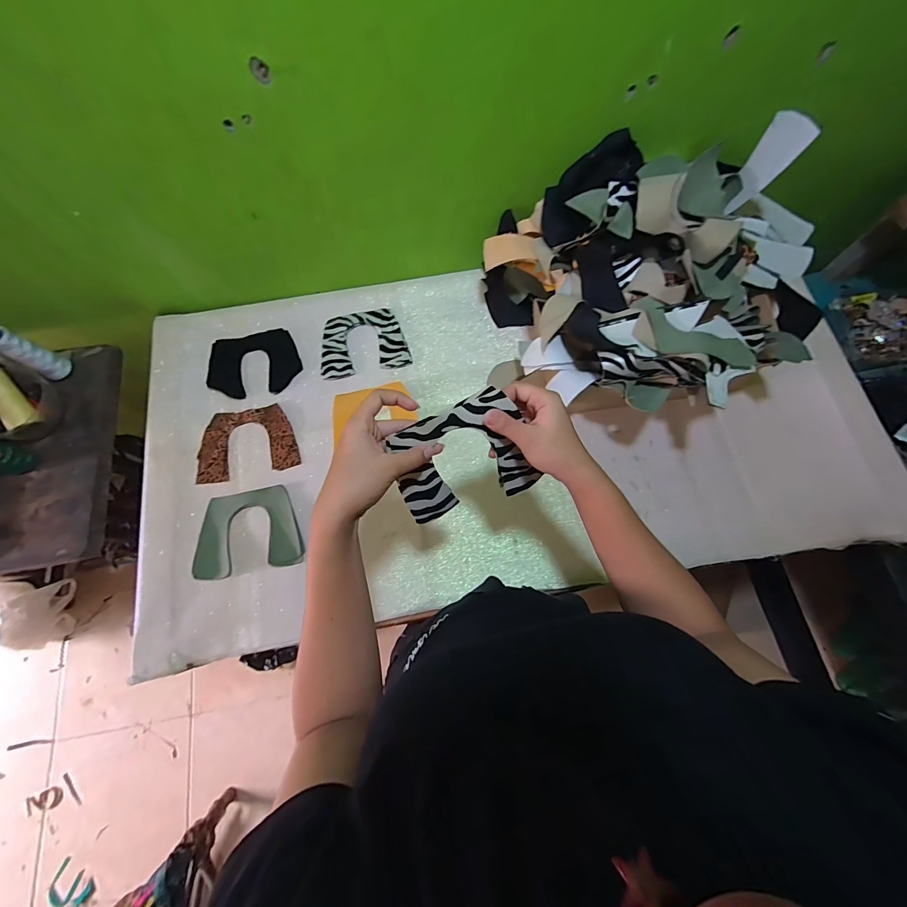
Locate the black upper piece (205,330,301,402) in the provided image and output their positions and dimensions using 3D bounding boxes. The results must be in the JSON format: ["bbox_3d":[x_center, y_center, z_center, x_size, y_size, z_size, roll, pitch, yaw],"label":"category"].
[{"bbox_3d":[-0.354,-0.160,0.697,0.154,0.006,0.122,-10,74,-5],"label":"black upper piece"}]

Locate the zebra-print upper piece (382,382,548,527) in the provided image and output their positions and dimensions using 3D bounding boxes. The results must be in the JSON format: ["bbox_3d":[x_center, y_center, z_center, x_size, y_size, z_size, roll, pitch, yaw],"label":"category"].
[{"bbox_3d":[0.007,0.009,0.396,0.138,0.120,0.015,-21,32,4],"label":"zebra-print upper piece"}]

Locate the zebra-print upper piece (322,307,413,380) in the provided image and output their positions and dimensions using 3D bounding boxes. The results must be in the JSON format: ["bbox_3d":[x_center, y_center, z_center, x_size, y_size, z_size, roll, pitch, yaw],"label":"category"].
[{"bbox_3d":[-0.161,-0.201,0.702,0.152,0.004,0.125,-11,73,-3],"label":"zebra-print upper piece"}]

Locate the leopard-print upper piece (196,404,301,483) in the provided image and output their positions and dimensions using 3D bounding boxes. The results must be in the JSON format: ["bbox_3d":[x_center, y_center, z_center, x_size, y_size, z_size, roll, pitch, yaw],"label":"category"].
[{"bbox_3d":[-0.343,-0.019,0.654,0.161,0.005,0.117,-11,74,-4],"label":"leopard-print upper piece"}]

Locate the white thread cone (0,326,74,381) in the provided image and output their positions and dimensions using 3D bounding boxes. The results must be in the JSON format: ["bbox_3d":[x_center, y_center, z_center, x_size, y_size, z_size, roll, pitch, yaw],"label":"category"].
[{"bbox_3d":[-0.696,-0.162,0.644,0.047,0.104,0.043,29,76,9],"label":"white thread cone"}]

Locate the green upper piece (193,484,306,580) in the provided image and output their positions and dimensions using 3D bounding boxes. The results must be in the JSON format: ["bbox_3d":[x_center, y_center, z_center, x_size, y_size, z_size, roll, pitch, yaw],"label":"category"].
[{"bbox_3d":[-0.314,0.118,0.600,0.159,0.005,0.124,-12,73,-3],"label":"green upper piece"}]

